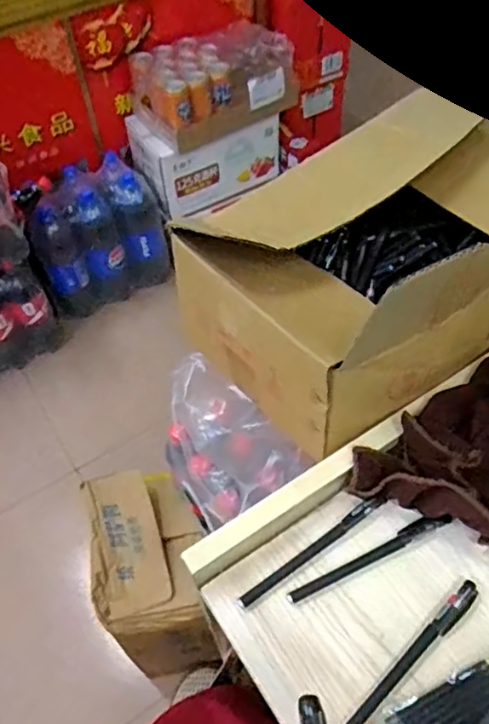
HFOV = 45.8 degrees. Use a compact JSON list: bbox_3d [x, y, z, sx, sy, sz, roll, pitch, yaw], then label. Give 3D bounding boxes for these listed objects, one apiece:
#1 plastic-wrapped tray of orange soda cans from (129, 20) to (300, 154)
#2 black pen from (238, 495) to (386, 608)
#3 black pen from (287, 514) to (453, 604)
[{"bbox_3d":[-0.066,-0.659,1.375,0.366,0.157,0.195,-24,55,-13],"label":"plastic-wrapped tray of orange soda cans"},{"bbox_3d":[0.054,0.145,0.451,0.139,0.008,0.010,-31,57,-17],"label":"black pen"},{"bbox_3d":[0.097,0.149,0.446,0.141,0.006,0.013,-23,55,-12],"label":"black pen"}]

